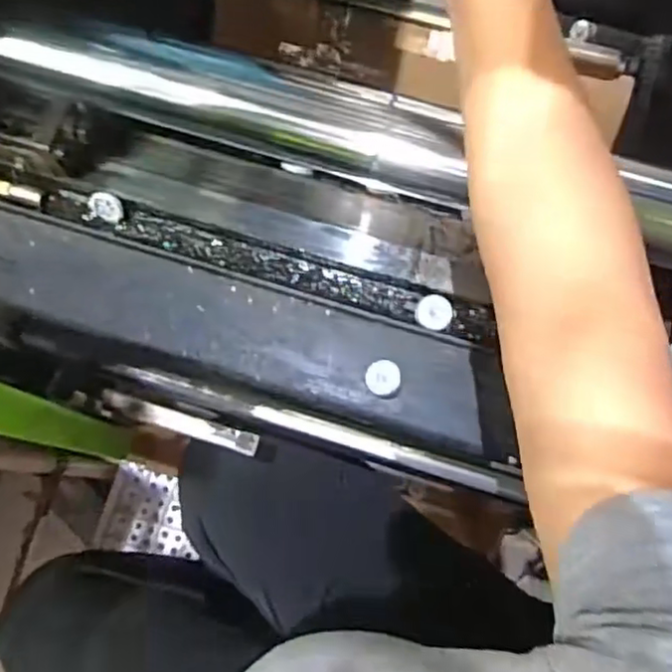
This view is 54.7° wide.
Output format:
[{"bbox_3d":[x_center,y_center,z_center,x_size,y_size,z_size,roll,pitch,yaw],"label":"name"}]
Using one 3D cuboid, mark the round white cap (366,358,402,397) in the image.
[{"bbox_3d":[0.039,0.035,0.538,0.028,0.012,0.027,19,77,5],"label":"round white cap"}]

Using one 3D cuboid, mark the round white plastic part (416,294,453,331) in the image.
[{"bbox_3d":[0.084,-0.020,0.550,0.030,0.005,0.029,3,76,1],"label":"round white plastic part"}]

